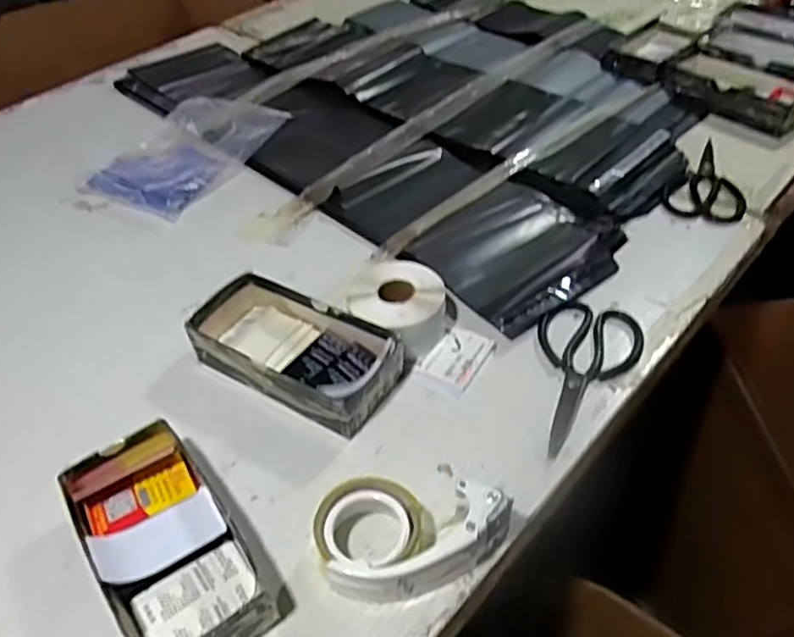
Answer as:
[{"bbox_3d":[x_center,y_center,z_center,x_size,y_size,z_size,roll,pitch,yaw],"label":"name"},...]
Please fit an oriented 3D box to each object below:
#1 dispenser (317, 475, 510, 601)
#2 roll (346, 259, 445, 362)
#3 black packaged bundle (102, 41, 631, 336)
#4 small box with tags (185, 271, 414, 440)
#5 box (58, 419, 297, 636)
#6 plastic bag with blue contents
[{"bbox_3d":[0.012,0.185,0.548,0.159,0.052,0.095,2,45,8],"label":"dispenser"},{"bbox_3d":[-0.003,-0.016,0.743,0.115,0.049,0.093,29,56,31],"label":"roll"},{"bbox_3d":[-0.111,-0.285,1.049,0.249,0.036,0.989,-36,52,-25],"label":"black packaged bundle"},{"bbox_3d":[-0.113,0.033,0.720,0.233,0.042,0.120,22,52,26],"label":"small box with tags"},{"bbox_3d":[-0.198,0.194,0.566,0.118,0.050,0.218,-33,51,-25],"label":"box"},{"bbox_3d":[-0.331,-0.270,1.060,0.201,0.028,0.297,14,48,19],"label":"plastic bag with blue contents"}]

